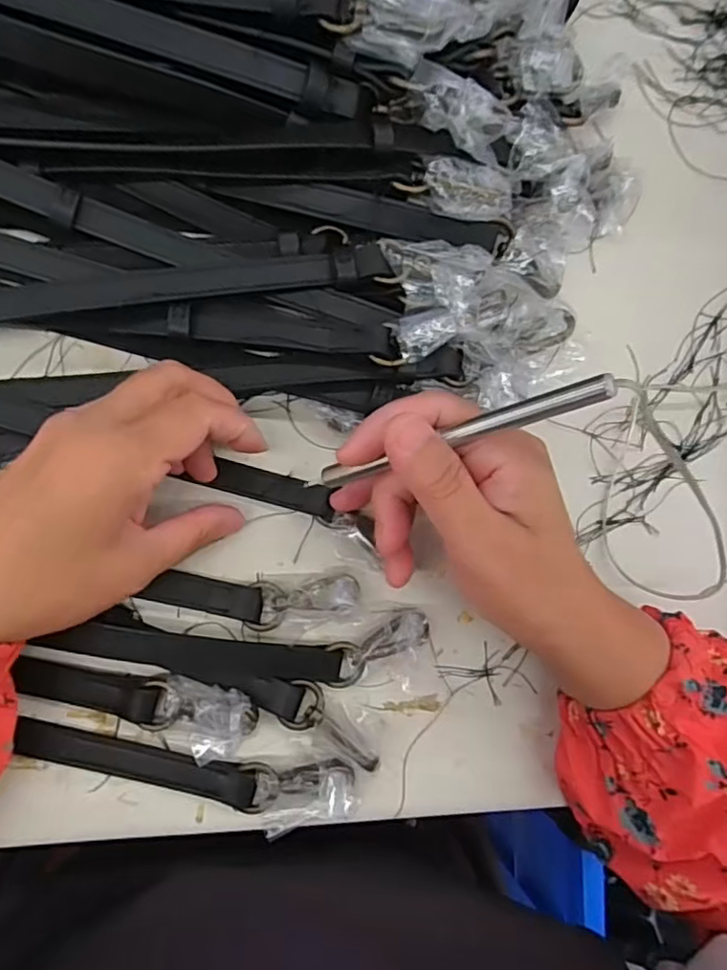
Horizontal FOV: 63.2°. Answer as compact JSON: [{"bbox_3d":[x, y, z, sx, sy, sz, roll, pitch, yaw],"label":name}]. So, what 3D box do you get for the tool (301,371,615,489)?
[{"bbox_3d":[0.031,-0.017,0.232,0.131,0.007,0.009,-17,91,34],"label":"tool"}]

